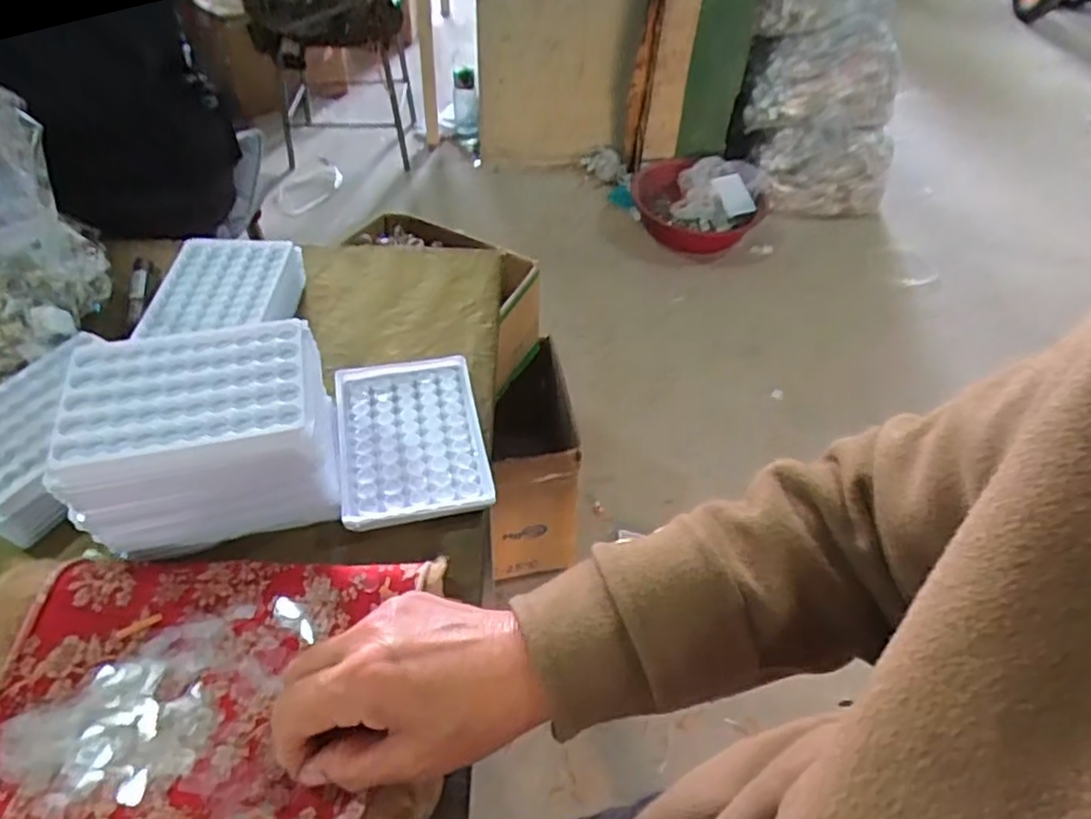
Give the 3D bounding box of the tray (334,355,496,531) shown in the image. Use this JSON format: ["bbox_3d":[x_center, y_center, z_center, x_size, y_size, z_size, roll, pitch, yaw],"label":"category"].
[{"bbox_3d":[-0.091,0.019,0.459,0.093,0.014,0.130,-8,50,-11],"label":"tray"}]

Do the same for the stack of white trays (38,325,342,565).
[{"bbox_3d":[-0.188,0.017,0.391,0.130,0.088,0.086,-9,50,-12],"label":"stack of white trays"}]

